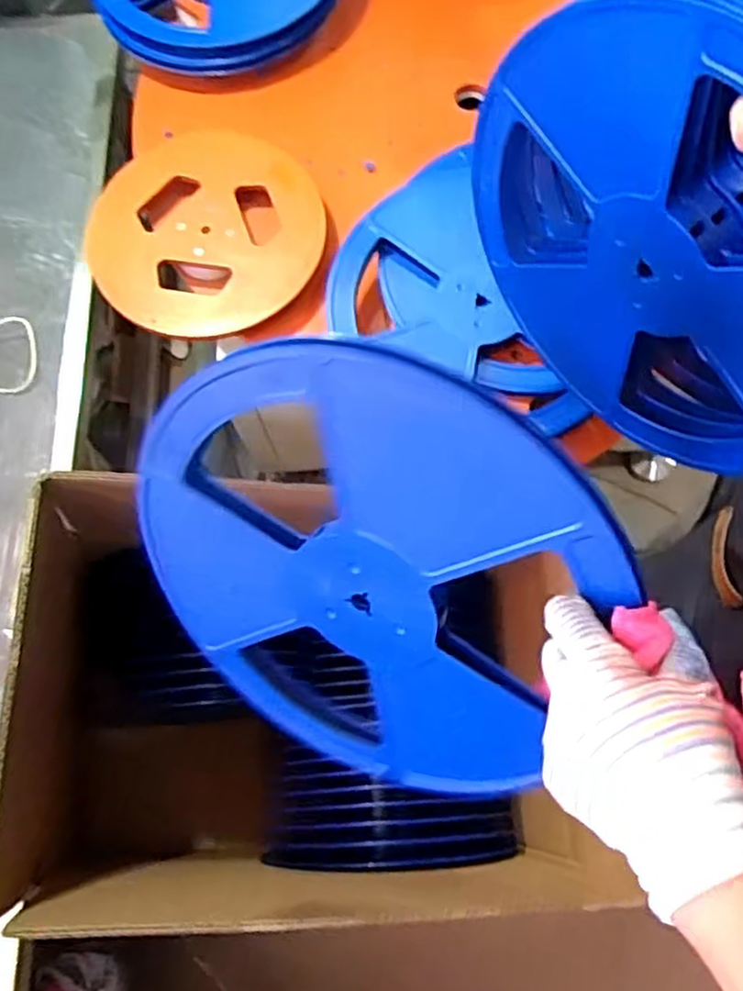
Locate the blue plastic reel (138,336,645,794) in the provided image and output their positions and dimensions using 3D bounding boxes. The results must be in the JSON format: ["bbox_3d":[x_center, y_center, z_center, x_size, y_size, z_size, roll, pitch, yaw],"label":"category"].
[{"bbox_3d":[-0.015,0.056,0.448,0.283,0.314,0.013,22,38,13],"label":"blue plastic reel"}]

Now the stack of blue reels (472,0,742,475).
[{"bbox_3d":[0.193,-0.169,0.480,0.085,0.311,0.292,-32,75,-8],"label":"stack of blue reels"}]

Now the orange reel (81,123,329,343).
[{"bbox_3d":[-0.191,-0.308,0.851,0.263,0.030,0.250,0,73,1],"label":"orange reel"}]

